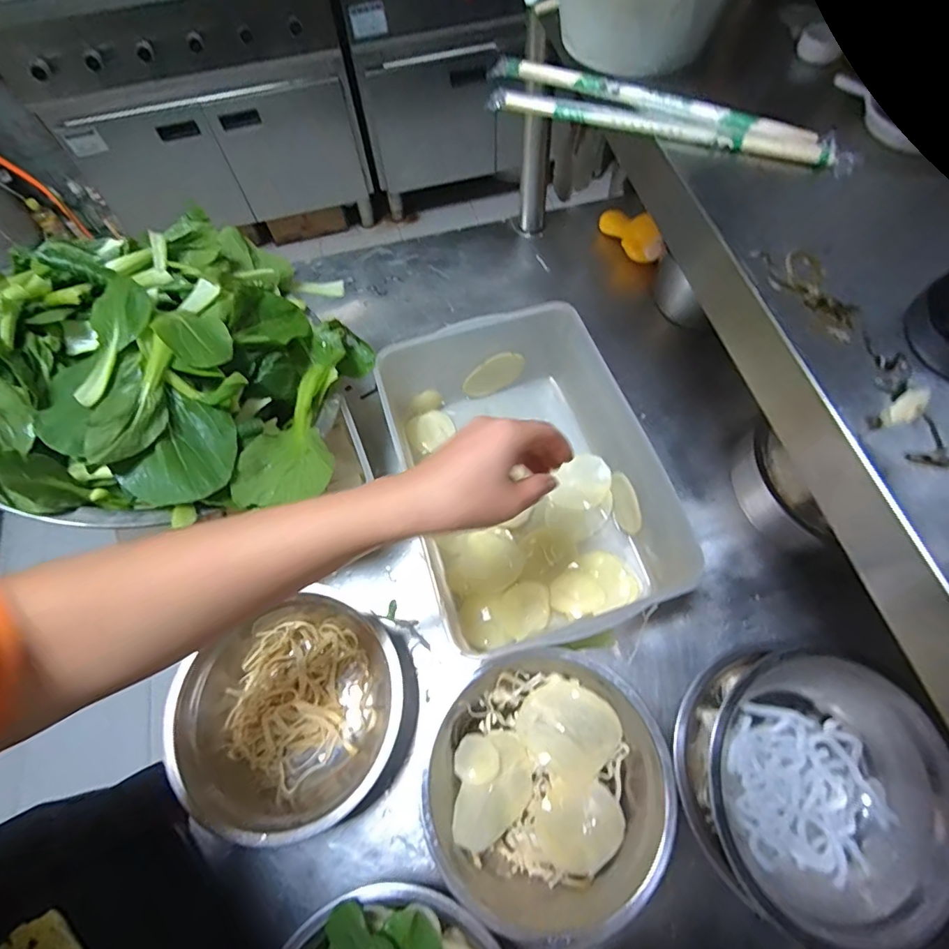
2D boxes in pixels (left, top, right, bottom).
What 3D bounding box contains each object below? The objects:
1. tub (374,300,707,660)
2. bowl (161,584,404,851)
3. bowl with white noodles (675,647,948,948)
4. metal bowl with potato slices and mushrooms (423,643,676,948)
[{"bbox_3d":[0.052,0.004,0.497,0.222,0.122,0.315,-17,66,-5],"label":"tub"},{"bbox_3d":[-0.166,0.216,0.443,0.203,0.055,0.181,-25,67,-8],"label":"bowl"},{"bbox_3d":[0.254,0.242,0.389,0.187,0.103,0.179,-1,65,2],"label":"bowl with white noodles"},{"bbox_3d":[0.058,0.252,0.409,0.180,0.059,0.192,-1,65,2],"label":"metal bowl with potato slices and mushrooms"}]

